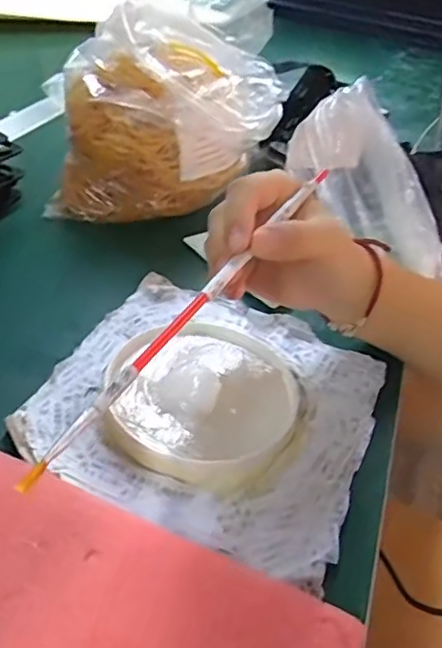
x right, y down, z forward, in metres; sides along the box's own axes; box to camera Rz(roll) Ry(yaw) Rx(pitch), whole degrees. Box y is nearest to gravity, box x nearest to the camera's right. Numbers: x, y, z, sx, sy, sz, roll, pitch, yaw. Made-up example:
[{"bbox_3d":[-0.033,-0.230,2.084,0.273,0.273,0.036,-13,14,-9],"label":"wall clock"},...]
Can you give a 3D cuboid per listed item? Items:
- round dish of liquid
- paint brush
[{"bbox_3d":[-0.014,0.041,0.372,0.122,0.021,0.126,6,39,-5],"label":"round dish of liquid"},{"bbox_3d":[-0.007,-0.014,0.276,0.006,0.006,0.236,25,50,21],"label":"paint brush"}]

